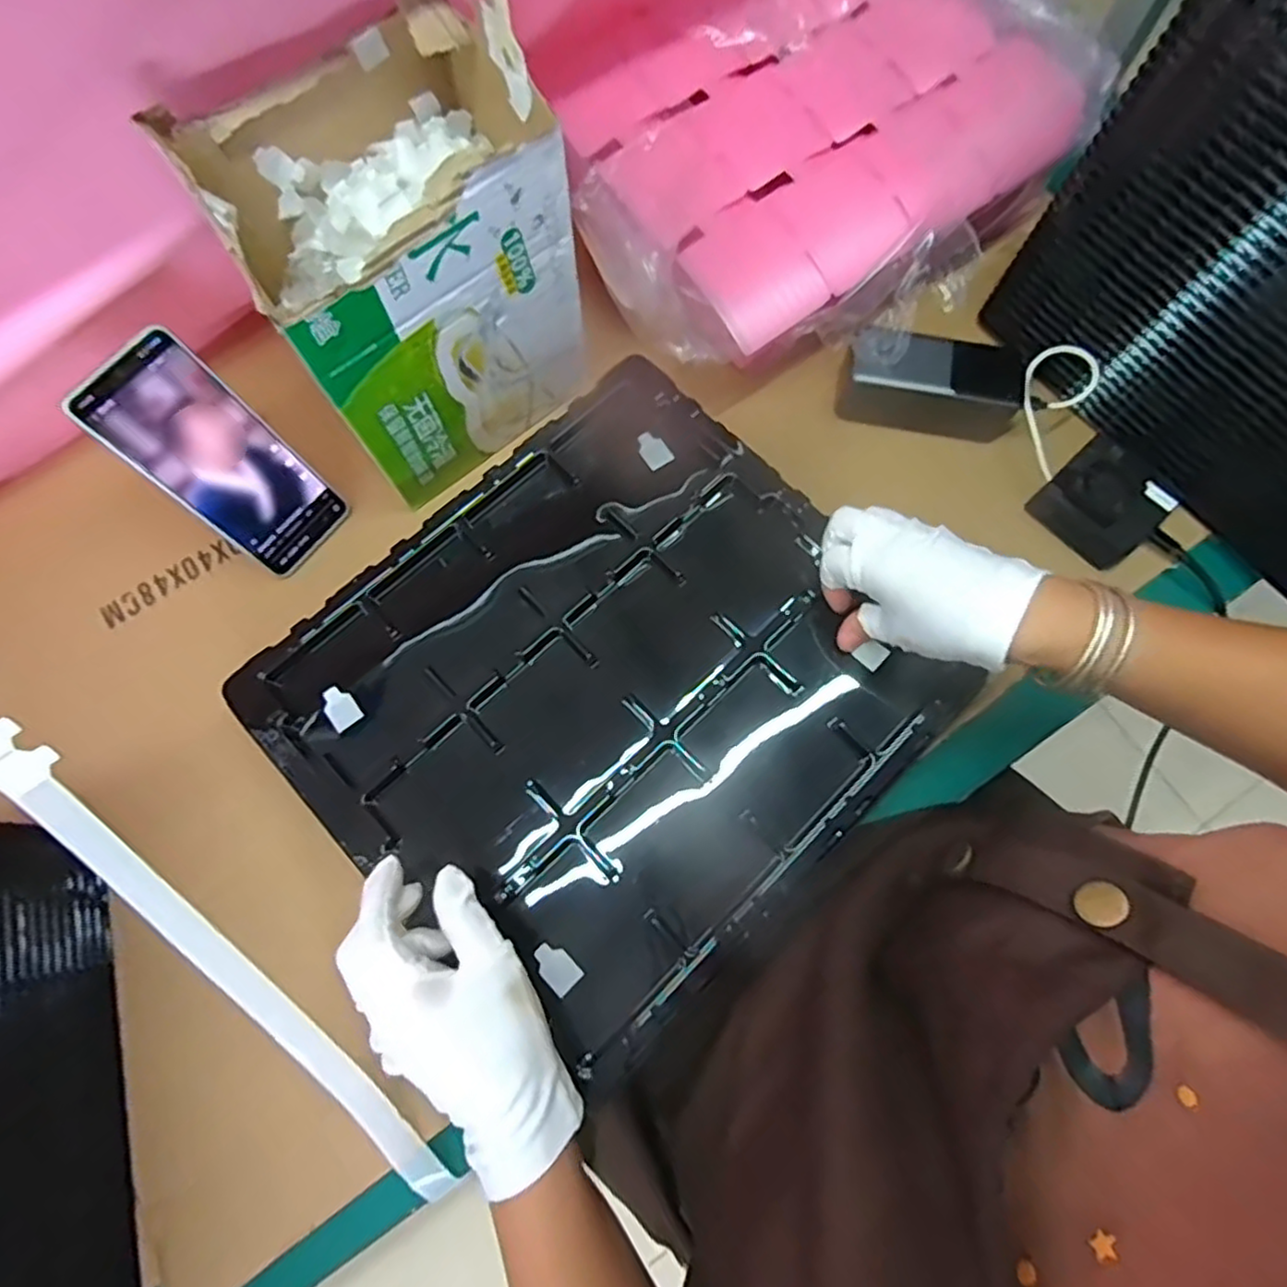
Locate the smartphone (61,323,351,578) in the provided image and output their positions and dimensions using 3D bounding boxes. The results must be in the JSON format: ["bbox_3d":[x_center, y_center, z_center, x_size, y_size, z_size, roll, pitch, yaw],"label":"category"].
[{"bbox_3d":[-0.286,-0.123,0.475,0.007,0.167,0.078,26,72,39],"label":"smartphone"}]

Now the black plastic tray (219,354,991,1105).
[{"bbox_3d":[-0.023,0.026,0.460,0.363,0.033,0.336,-43,78,-12],"label":"black plastic tray"}]

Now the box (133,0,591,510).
[{"bbox_3d":[-0.153,-0.248,0.464,0.207,0.210,0.151,-39,77,-11],"label":"box"}]

